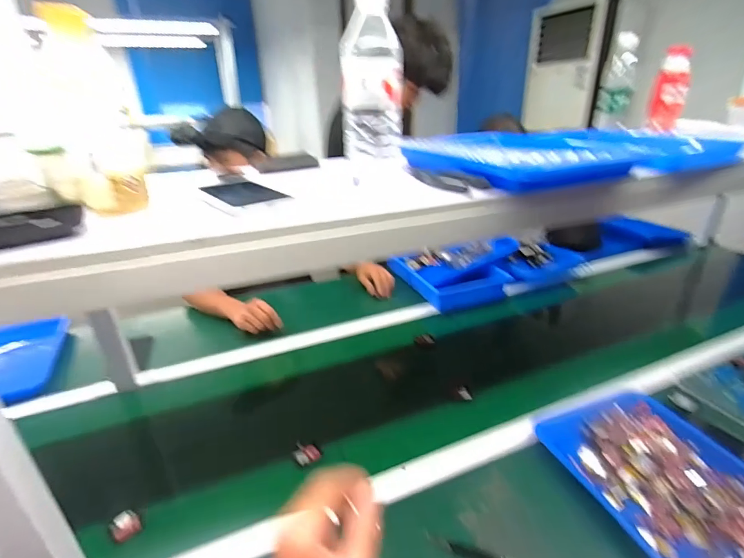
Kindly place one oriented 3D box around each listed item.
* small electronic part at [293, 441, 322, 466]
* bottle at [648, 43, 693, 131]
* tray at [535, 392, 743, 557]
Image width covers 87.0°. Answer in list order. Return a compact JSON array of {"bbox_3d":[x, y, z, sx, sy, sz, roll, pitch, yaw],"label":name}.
[{"bbox_3d":[-0.109,0.284,0.643,0.039,0.013,0.039,0,24,0],"label":"small electronic part"},{"bbox_3d":[0.735,-0.468,0.964,0.072,0.181,0.071,15,28,31],"label":"bottle"},{"bbox_3d":[0.436,0.299,0.558,0.247,0.034,0.336,-8,25,-17],"label":"tray"}]

